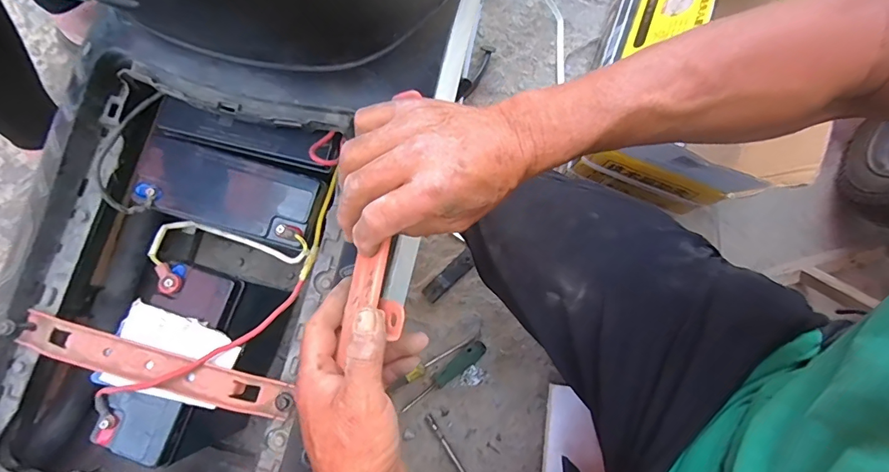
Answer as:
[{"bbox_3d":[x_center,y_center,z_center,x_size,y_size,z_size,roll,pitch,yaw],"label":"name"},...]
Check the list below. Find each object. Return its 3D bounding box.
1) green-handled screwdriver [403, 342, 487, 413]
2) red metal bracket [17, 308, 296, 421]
[{"bbox_3d":[-0.001,0.226,0.713,0.161,0.026,0.027,-39,82,-7],"label":"green-handled screwdriver"},{"bbox_3d":[-0.268,0.118,0.403,0.263,0.008,0.030,15,78,3],"label":"red metal bracket"}]

